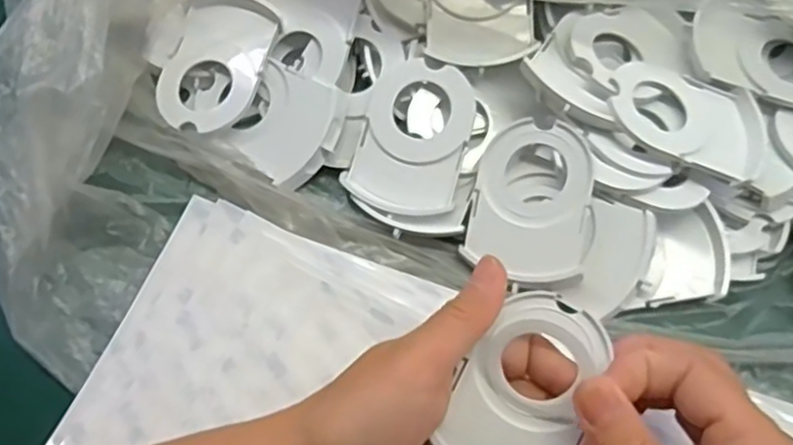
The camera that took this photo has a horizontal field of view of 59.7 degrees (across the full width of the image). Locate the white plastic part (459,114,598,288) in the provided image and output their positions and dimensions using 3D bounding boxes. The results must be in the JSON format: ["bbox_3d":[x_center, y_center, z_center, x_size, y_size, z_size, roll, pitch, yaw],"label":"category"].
[{"bbox_3d":[0.064,-0.010,0.328,0.054,0.006,0.075,10,85,21],"label":"white plastic part"}]

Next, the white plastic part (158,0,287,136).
[{"bbox_3d":[-0.094,-0.088,0.365,0.054,0.014,0.085,21,65,9],"label":"white plastic part"}]

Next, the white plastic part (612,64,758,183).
[{"bbox_3d":[0.140,-0.050,0.333,0.078,0.005,0.051,24,61,-5],"label":"white plastic part"}]

